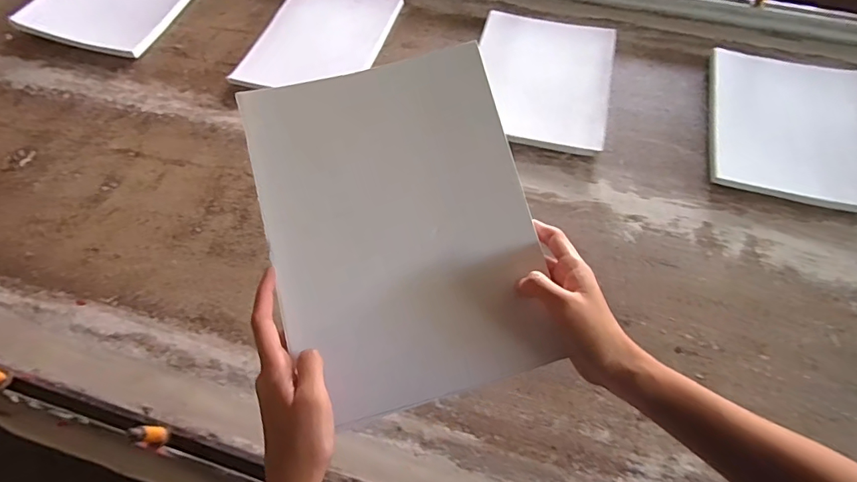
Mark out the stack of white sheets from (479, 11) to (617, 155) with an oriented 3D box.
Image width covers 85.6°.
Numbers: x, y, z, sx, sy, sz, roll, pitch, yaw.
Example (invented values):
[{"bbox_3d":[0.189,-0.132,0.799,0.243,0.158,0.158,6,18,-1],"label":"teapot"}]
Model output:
[{"bbox_3d":[0.179,-0.256,0.724,0.204,0.026,0.254,12,61,7],"label":"stack of white sheets"}]

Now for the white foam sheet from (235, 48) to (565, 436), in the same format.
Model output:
[{"bbox_3d":[-0.020,-0.010,0.362,0.199,0.015,0.261,-15,87,-7],"label":"white foam sheet"}]

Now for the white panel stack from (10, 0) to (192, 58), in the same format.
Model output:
[{"bbox_3d":[-0.563,-0.441,0.835,0.247,0.025,0.260,13,61,8],"label":"white panel stack"}]

